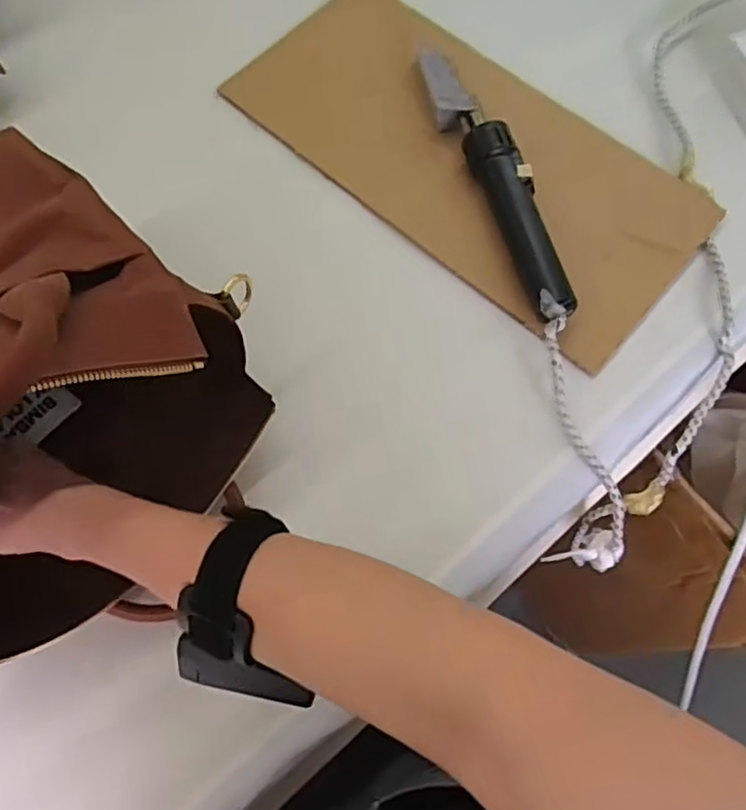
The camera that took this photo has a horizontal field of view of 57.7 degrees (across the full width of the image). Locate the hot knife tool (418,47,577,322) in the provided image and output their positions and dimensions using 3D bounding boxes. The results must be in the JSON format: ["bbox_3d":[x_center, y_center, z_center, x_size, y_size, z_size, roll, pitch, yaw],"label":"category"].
[{"bbox_3d":[0.096,-0.180,0.526,0.040,0.033,0.260,-19,71,-9],"label":"hot knife tool"}]

